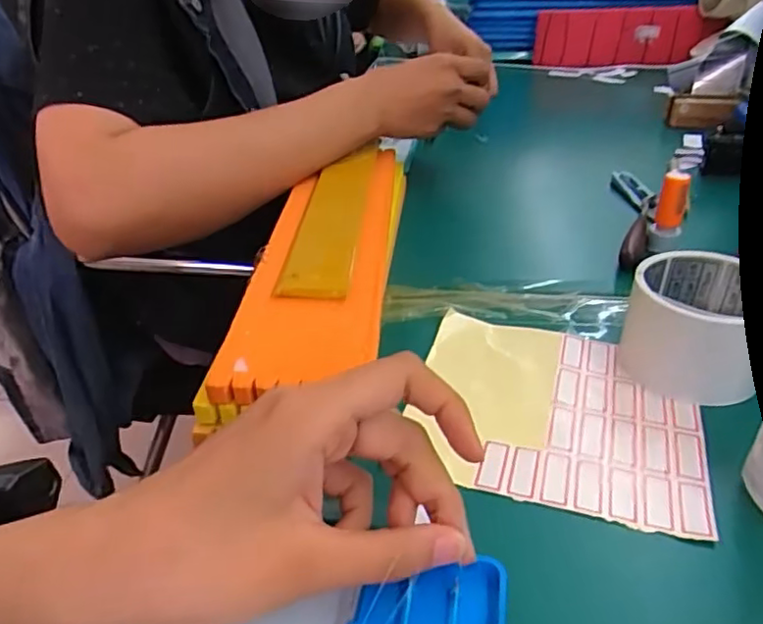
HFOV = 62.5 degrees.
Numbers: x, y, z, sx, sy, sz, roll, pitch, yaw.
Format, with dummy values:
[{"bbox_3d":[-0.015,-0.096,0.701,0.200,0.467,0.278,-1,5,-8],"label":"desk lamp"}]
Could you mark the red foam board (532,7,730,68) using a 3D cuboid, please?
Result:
[{"bbox_3d":[0.368,-0.423,0.972,0.253,0.073,0.050,8,34,14],"label":"red foam board"}]

